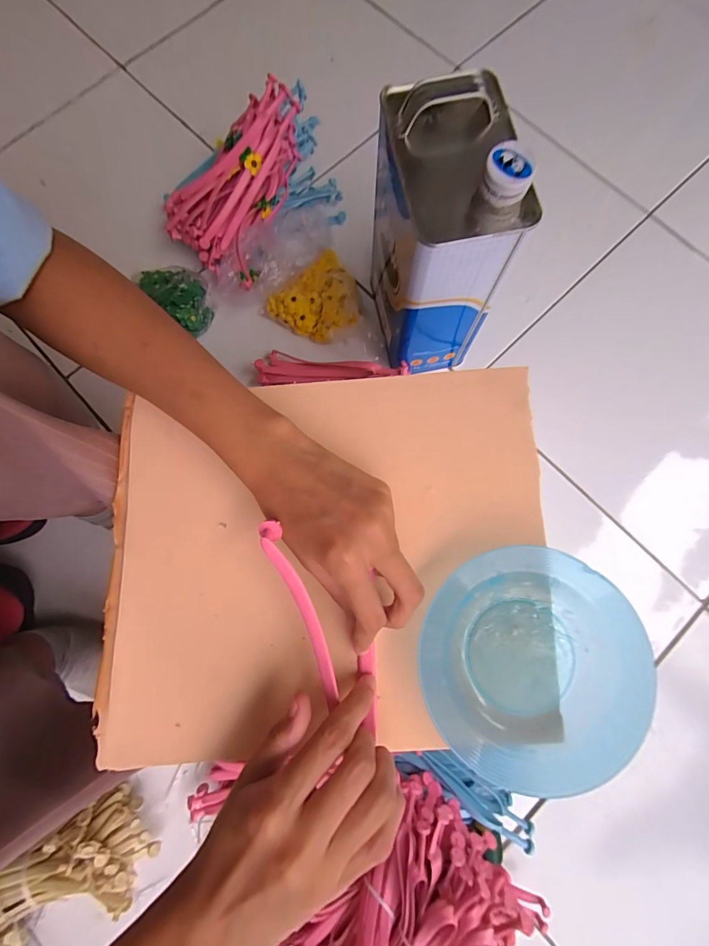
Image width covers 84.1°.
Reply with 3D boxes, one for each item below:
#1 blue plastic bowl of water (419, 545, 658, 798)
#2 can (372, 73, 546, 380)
[{"bbox_3d":[0.102,0.115,0.234,0.124,0.024,0.134,0,79,0],"label":"blue plastic bowl of water"},{"bbox_3d":[0.089,-0.251,0.433,0.112,0.258,0.166,-9,79,-1],"label":"can"}]

